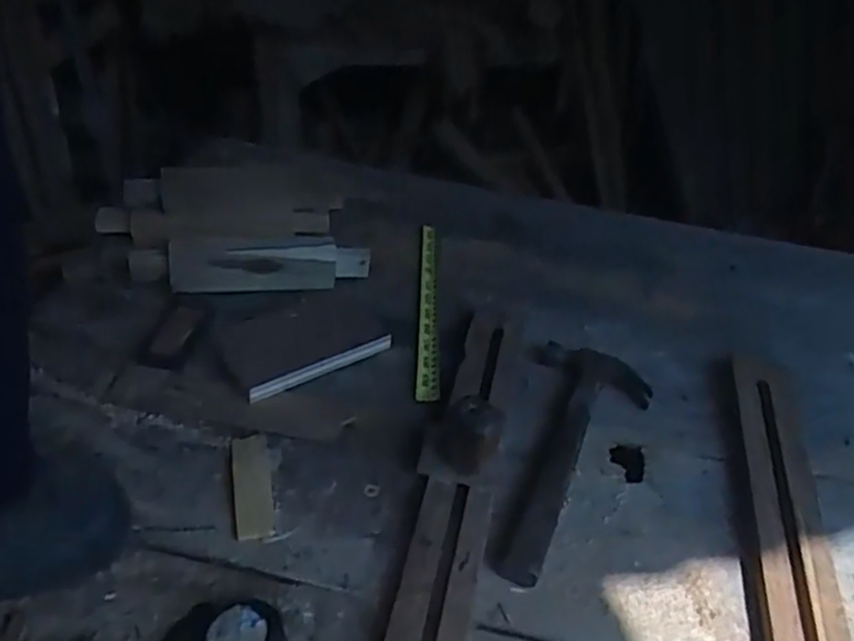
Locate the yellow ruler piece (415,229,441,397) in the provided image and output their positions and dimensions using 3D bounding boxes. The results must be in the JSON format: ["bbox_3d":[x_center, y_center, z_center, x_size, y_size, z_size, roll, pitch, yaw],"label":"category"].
[{"bbox_3d":[0.000,-0.020,0.797,0.023,0.005,0.286,3,42,-3],"label":"yellow ruler piece"}]

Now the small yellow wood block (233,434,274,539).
[{"bbox_3d":[-0.148,0.138,0.607,0.030,0.004,0.104,-6,43,-13],"label":"small yellow wood block"}]

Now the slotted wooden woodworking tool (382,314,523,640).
[{"bbox_3d":[0.029,0.115,0.598,0.070,0.079,0.438,12,42,6],"label":"slotted wooden woodworking tool"}]

